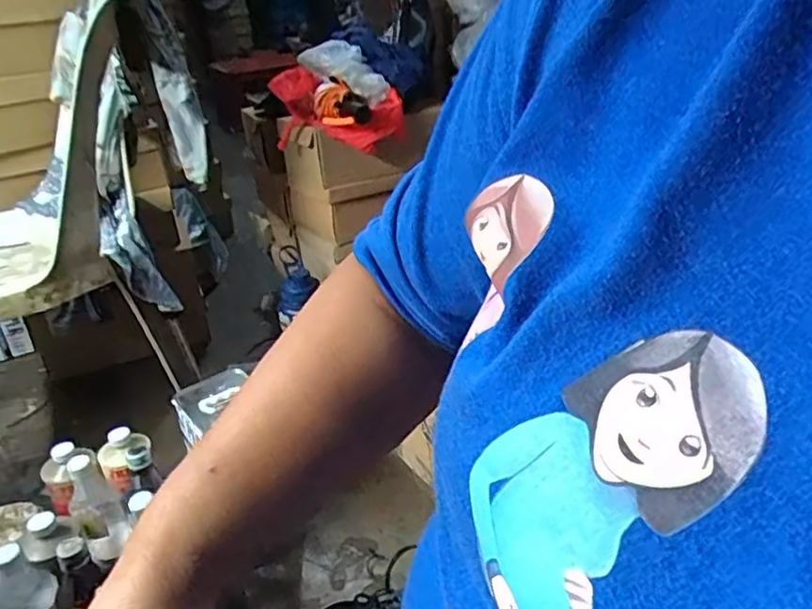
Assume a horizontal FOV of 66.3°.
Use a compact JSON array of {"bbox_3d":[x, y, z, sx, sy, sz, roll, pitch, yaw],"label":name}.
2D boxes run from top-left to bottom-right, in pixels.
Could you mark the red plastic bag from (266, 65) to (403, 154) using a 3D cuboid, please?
[{"bbox_3d":[-0.117,-0.334,1.065,0.216,0.117,0.132,0,29,4],"label":"red plastic bag"}]

